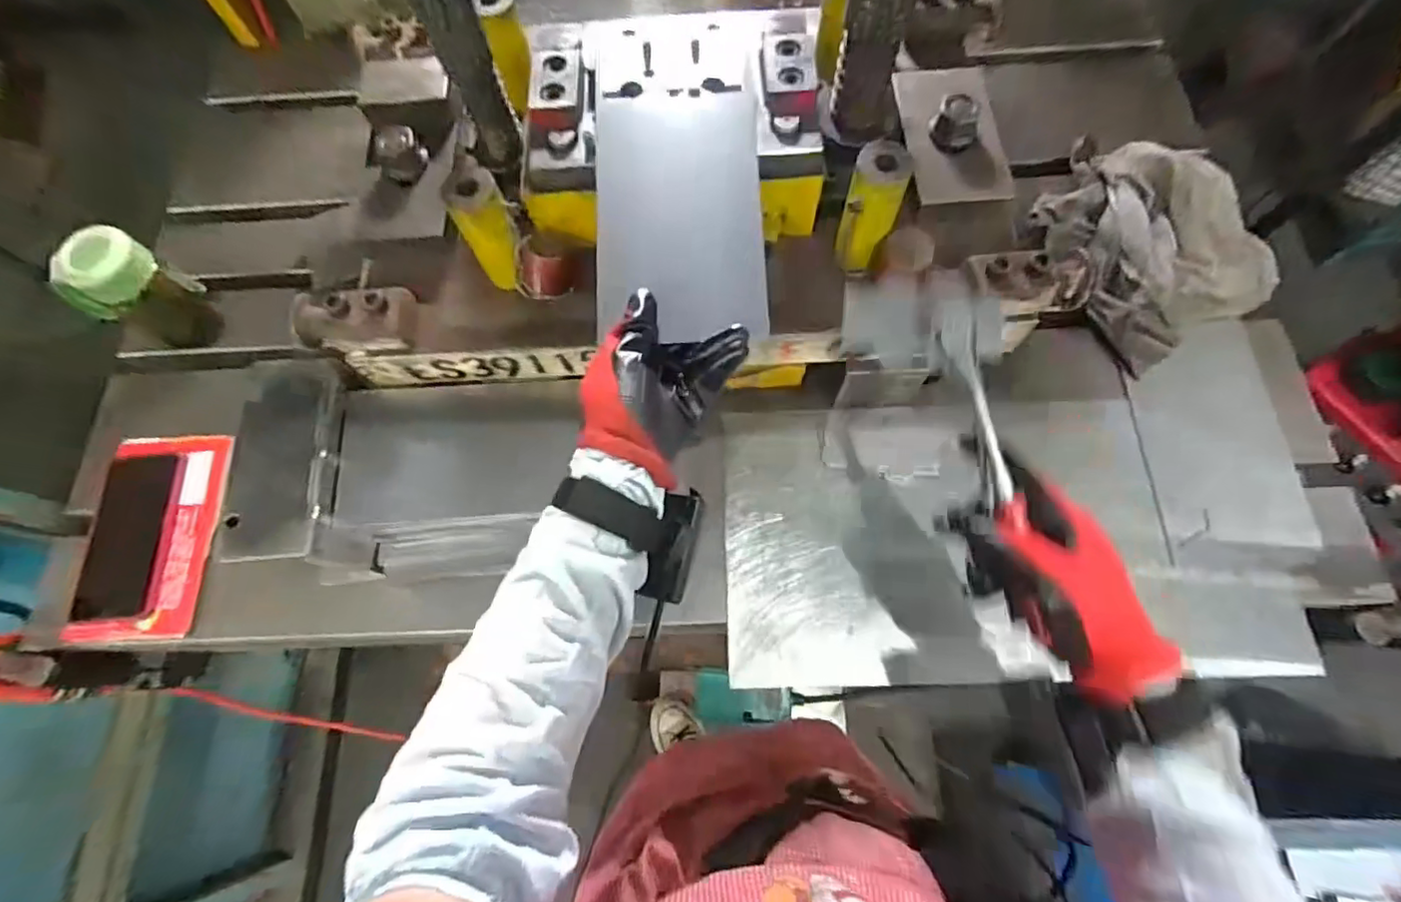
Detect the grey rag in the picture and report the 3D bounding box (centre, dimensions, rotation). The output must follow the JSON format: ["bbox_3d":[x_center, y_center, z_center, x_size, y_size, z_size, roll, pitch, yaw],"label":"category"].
[{"bbox_3d":[0.462,-0.215,0.606,0.185,0.067,0.215,-26,70,-7],"label":"grey rag"}]

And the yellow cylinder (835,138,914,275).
[{"bbox_3d":[0.132,-0.184,0.459,0.038,0.097,0.041,18,72,9],"label":"yellow cylinder"}]

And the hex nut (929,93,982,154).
[{"bbox_3d":[0.218,-0.280,0.505,0.039,0.027,0.039,23,72,11],"label":"hex nut"}]

